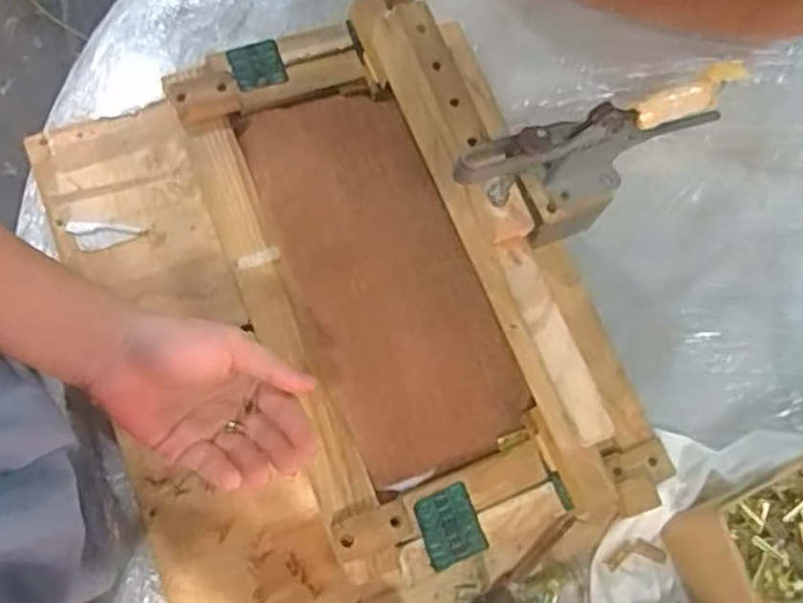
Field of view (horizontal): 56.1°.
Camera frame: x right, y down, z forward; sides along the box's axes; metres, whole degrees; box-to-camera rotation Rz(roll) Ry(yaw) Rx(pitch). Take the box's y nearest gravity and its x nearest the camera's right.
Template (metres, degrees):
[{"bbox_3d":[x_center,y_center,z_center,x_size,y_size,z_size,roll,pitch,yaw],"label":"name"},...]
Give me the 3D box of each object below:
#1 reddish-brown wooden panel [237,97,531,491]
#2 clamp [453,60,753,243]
[{"bbox_3d":[-0.023,-0.032,0.654,0.151,0.037,0.361,-21,74,-8],"label":"reddish-brown wooden panel"},{"bbox_3d":[0.159,-0.114,0.612,0.269,0.144,0.055,-22,75,-12],"label":"clamp"}]

